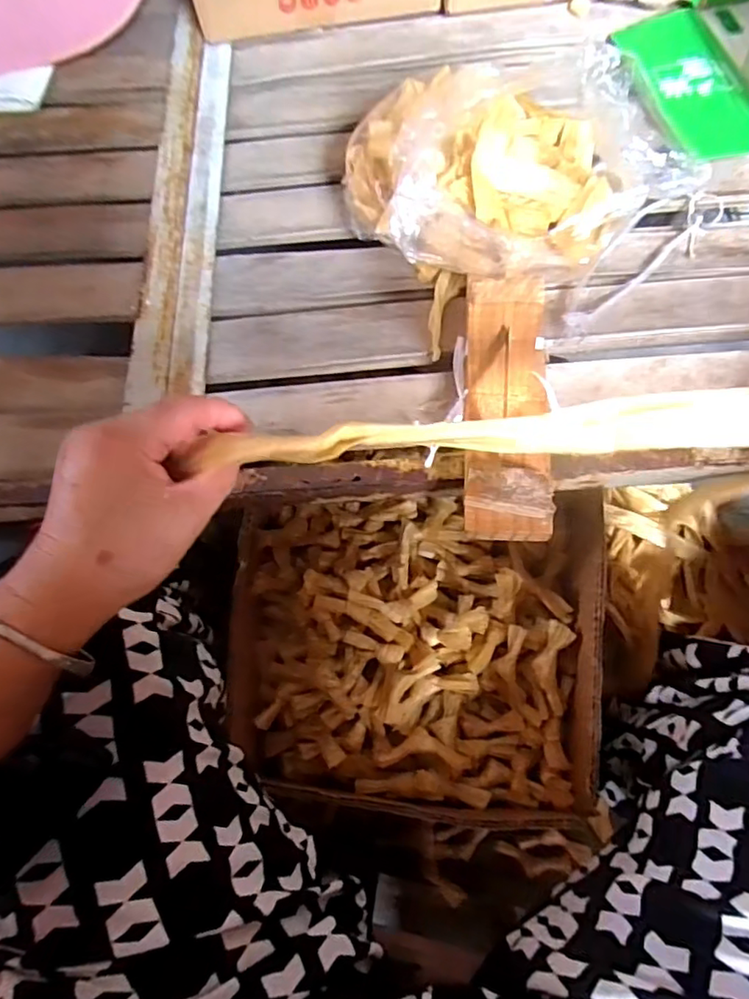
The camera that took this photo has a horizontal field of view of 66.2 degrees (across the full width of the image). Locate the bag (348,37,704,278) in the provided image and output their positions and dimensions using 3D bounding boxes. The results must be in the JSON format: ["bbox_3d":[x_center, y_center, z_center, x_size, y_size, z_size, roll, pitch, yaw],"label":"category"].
[{"bbox_3d":[0.105,-0.280,0.475,0.240,0.102,0.224,-19,69,-8],"label":"bag"}]

